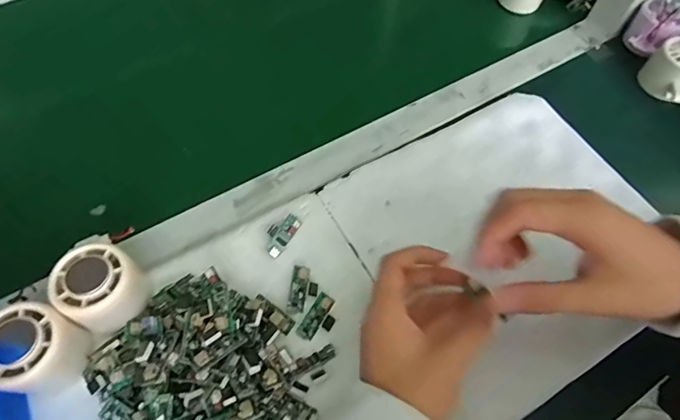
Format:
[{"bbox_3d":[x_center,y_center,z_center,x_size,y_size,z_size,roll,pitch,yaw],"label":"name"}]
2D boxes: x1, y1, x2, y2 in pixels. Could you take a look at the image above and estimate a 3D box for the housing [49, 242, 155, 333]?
[{"bbox_3d":[-0.179,0.057,0.332,0.055,0.045,0.053,1,62,-2],"label":"housing"}]

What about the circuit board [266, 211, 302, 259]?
[{"bbox_3d":[-0.052,0.020,0.387,0.020,0.005,0.043,29,65,13],"label":"circuit board"}]

